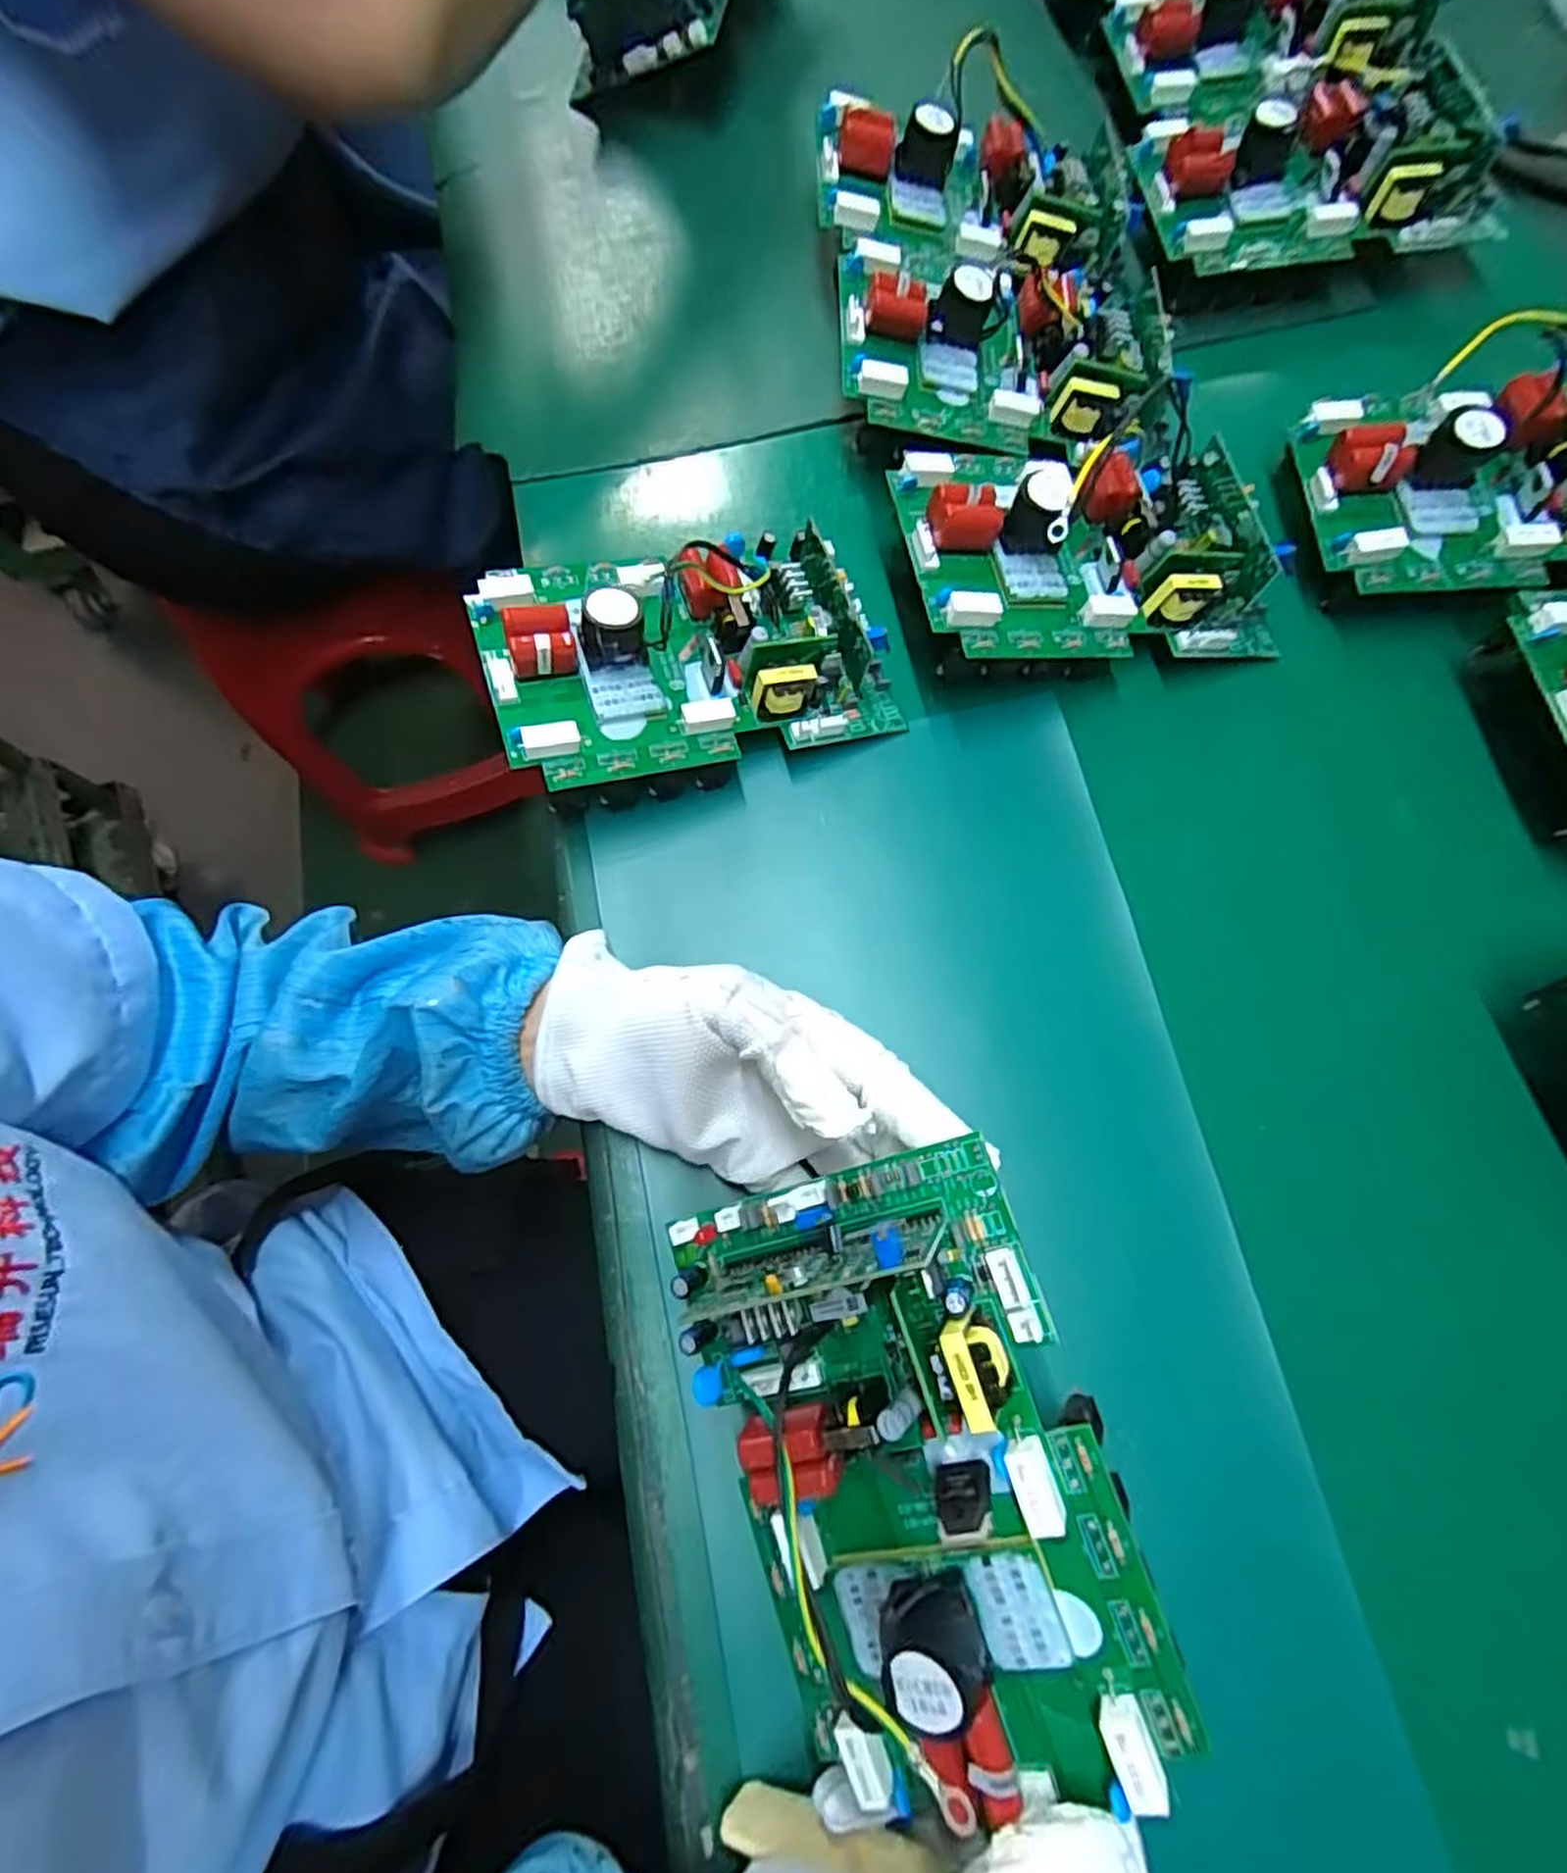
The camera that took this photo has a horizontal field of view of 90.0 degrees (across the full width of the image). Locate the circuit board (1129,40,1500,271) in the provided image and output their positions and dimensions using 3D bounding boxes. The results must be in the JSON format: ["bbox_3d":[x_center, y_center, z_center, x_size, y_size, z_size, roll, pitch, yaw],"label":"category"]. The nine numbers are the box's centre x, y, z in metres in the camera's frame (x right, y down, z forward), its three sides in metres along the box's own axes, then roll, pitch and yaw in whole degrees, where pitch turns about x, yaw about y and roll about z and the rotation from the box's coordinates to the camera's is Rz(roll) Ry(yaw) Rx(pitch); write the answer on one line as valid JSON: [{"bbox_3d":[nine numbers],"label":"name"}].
[{"bbox_3d":[0.290,-0.418,0.422,0.179,0.031,0.103,-7,73,0],"label":"circuit board"}]

